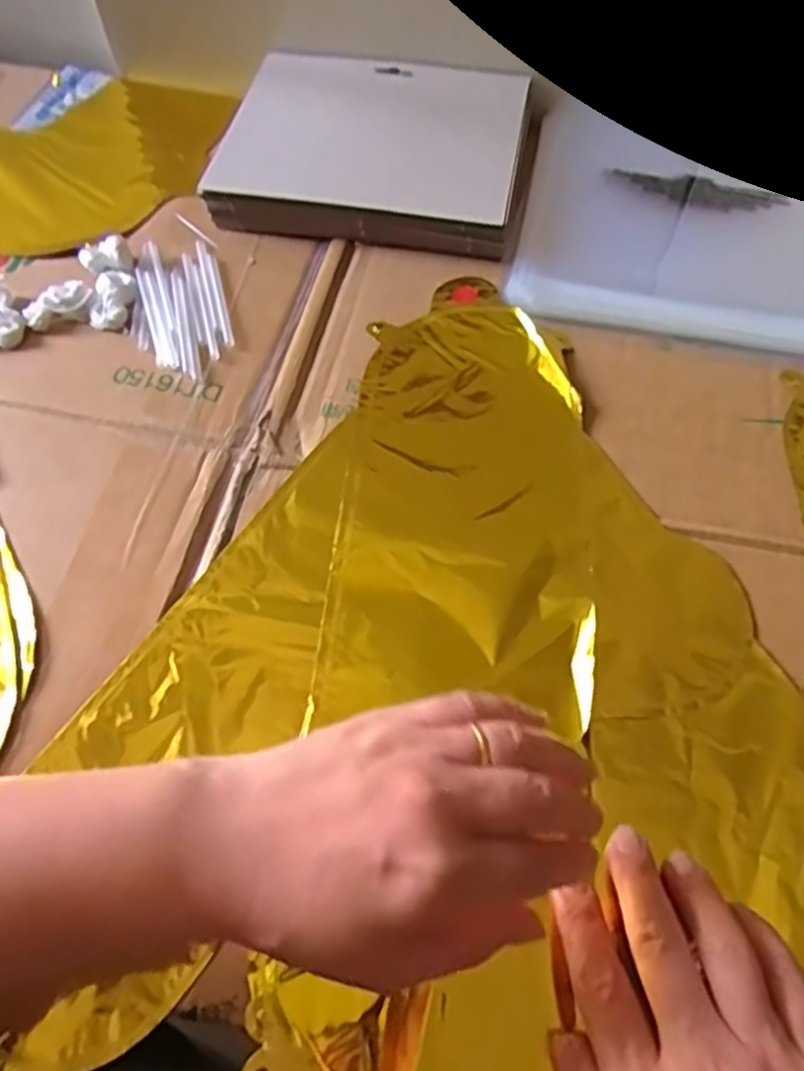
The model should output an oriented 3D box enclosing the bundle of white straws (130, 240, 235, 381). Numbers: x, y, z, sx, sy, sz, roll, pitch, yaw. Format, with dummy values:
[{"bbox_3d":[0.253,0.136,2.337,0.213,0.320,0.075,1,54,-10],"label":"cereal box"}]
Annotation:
[{"bbox_3d":[-0.136,-0.140,0.458,0.054,0.005,0.109,-14,60,-8],"label":"bundle of white straws"}]

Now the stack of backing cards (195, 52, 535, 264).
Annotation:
[{"bbox_3d":[-0.017,-0.266,0.512,0.193,0.026,0.168,9,60,5],"label":"stack of backing cards"}]

